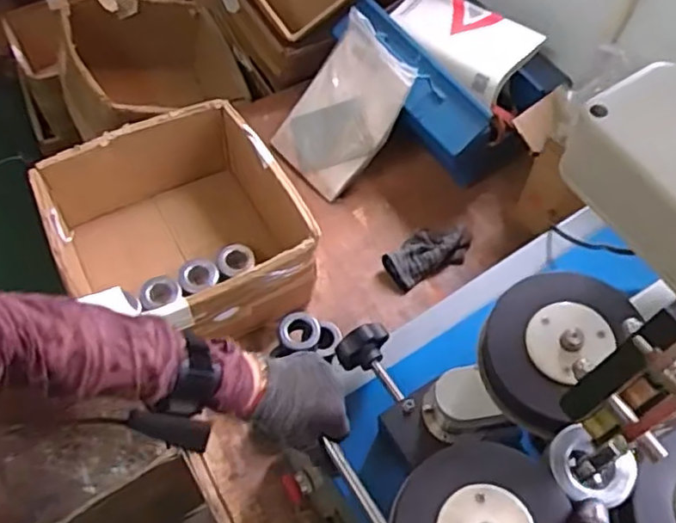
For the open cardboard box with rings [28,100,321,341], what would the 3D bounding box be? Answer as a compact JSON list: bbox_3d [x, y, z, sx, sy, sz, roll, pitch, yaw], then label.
[{"bbox_3d":[-0.239,-0.035,0.976,0.334,0.180,0.317,-26,63,-18],"label":"open cardboard box with rings"}]

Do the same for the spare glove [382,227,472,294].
[{"bbox_3d":[0.154,-0.018,1.078,0.166,0.032,0.079,-27,64,-19],"label":"spare glove"}]

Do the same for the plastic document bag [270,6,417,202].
[{"bbox_3d":[0.010,-0.262,1.117,0.177,0.272,0.024,47,27,22],"label":"plastic document bag"}]

